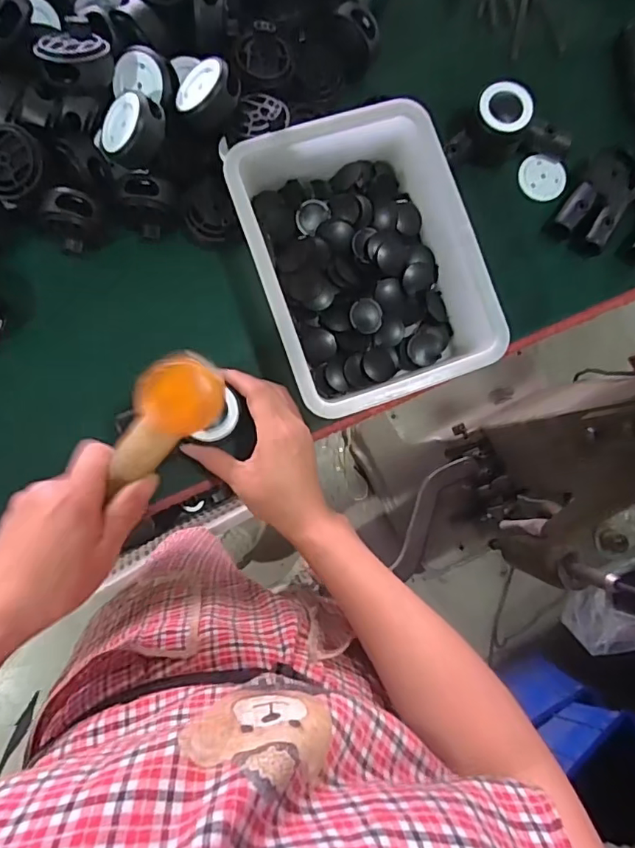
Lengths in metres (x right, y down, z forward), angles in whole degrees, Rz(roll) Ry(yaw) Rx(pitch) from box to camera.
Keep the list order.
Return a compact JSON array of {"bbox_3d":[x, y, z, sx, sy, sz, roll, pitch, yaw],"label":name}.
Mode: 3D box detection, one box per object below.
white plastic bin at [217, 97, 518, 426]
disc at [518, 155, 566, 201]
[{"bbox_3d":[0.037,-0.138,0.460,0.179,0.066,0.237,-18,87,-8],"label":"white plastic bin"},{"bbox_3d":[0.219,-0.240,0.512,0.045,0.004,0.045,1,84,-6],"label":"disc"}]

